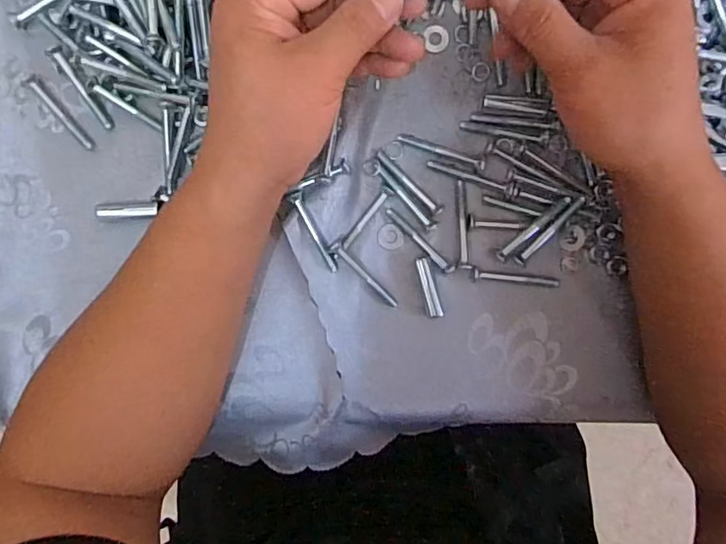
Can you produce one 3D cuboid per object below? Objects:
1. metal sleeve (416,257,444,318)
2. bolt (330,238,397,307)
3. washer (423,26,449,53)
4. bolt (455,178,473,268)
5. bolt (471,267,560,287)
[{"bbox_3d":[0.042,0.010,0.359,0.009,0.007,0.038,-15,94,2],"label":"metal sleeve"},{"bbox_3d":[0.001,0.002,0.357,0.008,0.009,0.057,-43,92,3],"label":"bolt"},{"bbox_3d":[0.046,-0.147,0.353,0.015,0.004,0.016,0,94,1],"label":"washer"},{"bbox_3d":[0.063,-0.029,0.356,0.009,0.007,0.056,-3,94,1],"label":"bolt"},{"bbox_3d":[0.097,0.005,0.358,0.056,0.007,0.008,7,94,0],"label":"bolt"}]

